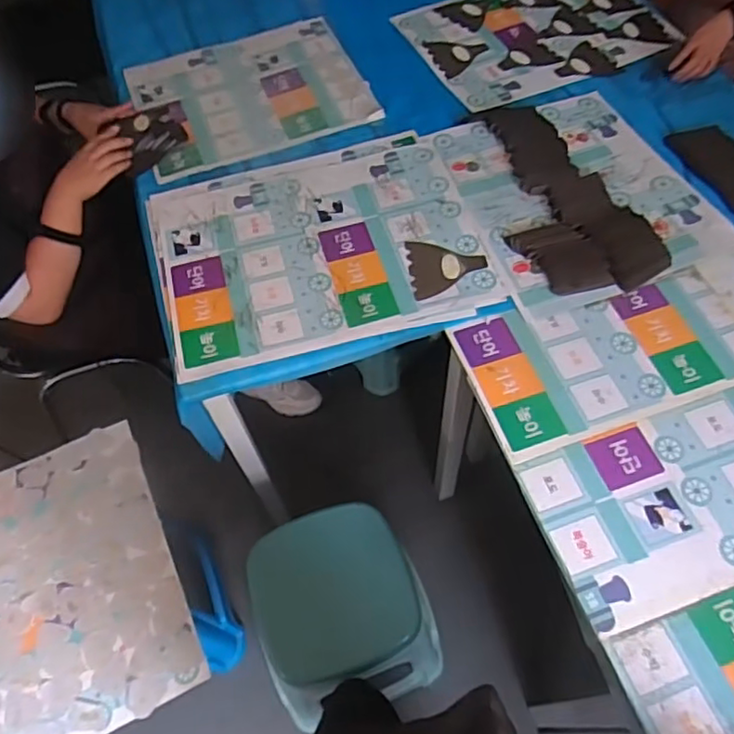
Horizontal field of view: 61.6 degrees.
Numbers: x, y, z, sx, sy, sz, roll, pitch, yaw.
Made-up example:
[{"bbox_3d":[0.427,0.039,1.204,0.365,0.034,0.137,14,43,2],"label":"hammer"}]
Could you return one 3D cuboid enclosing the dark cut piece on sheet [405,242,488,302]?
[{"bbox_3d":[0.130,-0.163,0.994,0.122,0.007,0.114,-6,59,-1],"label":"dark cut piece on sheet"}]

